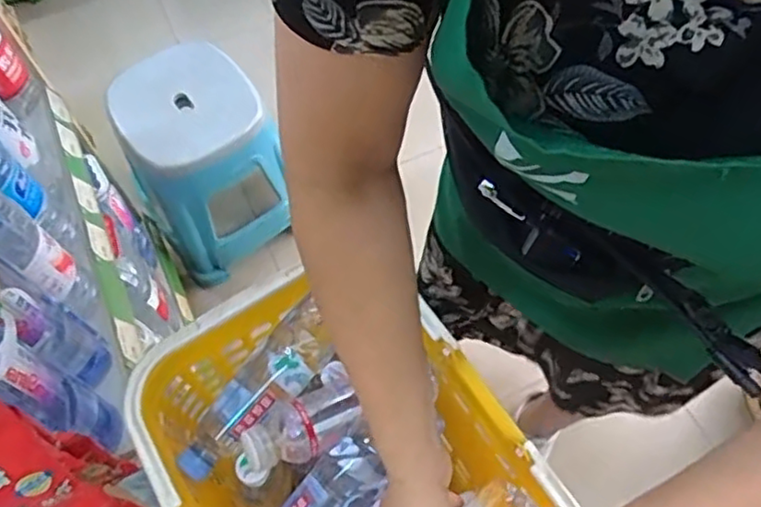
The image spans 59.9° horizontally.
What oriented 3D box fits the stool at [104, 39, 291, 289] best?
[{"bbox_3d":[-0.361,-0.191,1.342,0.288,0.331,0.308,-33,63,-14],"label":"stool"}]

